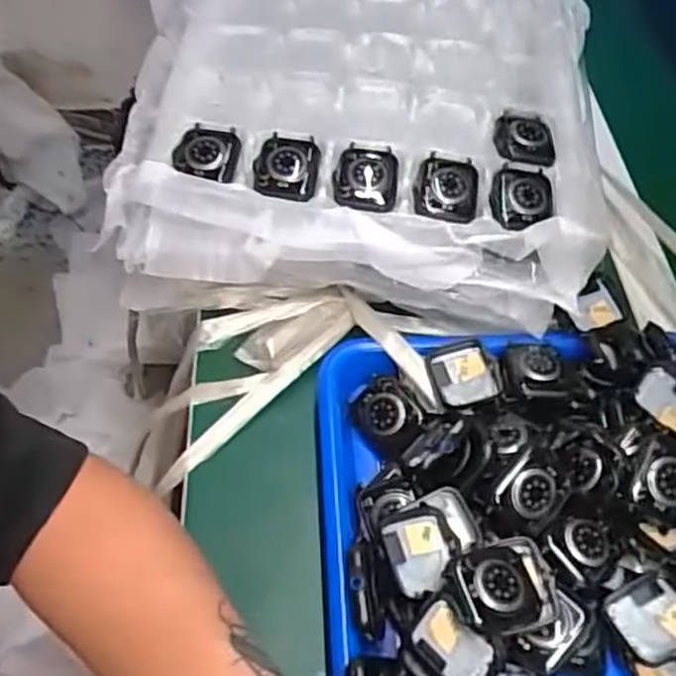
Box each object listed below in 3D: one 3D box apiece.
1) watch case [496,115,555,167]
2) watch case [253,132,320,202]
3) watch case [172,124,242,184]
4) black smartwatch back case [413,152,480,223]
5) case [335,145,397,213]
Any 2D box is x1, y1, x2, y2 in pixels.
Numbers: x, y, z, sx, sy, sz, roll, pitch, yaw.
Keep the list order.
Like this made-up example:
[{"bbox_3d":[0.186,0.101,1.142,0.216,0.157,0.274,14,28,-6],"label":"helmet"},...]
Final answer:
[{"bbox_3d":[0.122,-0.131,0.457,0.039,0.008,0.051,0,54,-4],"label":"watch case"},{"bbox_3d":[-0.032,-0.104,0.429,0.038,0.013,0.051,4,54,0],"label":"watch case"},{"bbox_3d":[-0.081,-0.115,0.436,0.039,0.013,0.044,10,54,4],"label":"watch case"},{"bbox_3d":[0.067,-0.091,0.427,0.037,0.011,0.049,8,54,3],"label":"black smartwatch back case"},{"bbox_3d":[0.017,-0.097,0.430,0.038,0.011,0.055,4,54,0],"label":"case"}]

